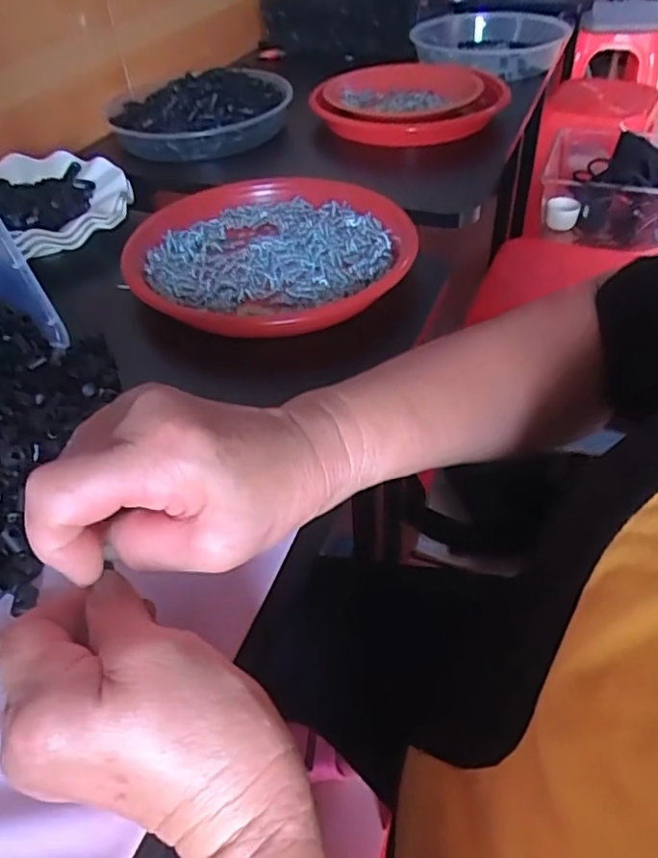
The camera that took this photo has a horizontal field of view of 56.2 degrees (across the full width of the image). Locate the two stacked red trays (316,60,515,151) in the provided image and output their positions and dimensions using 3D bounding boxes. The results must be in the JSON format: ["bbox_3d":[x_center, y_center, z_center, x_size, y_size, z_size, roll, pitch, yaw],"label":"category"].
[{"bbox_3d":[0.096,-0.417,0.773,0.224,0.040,0.251,-5,45,-1],"label":"two stacked red trays"}]

